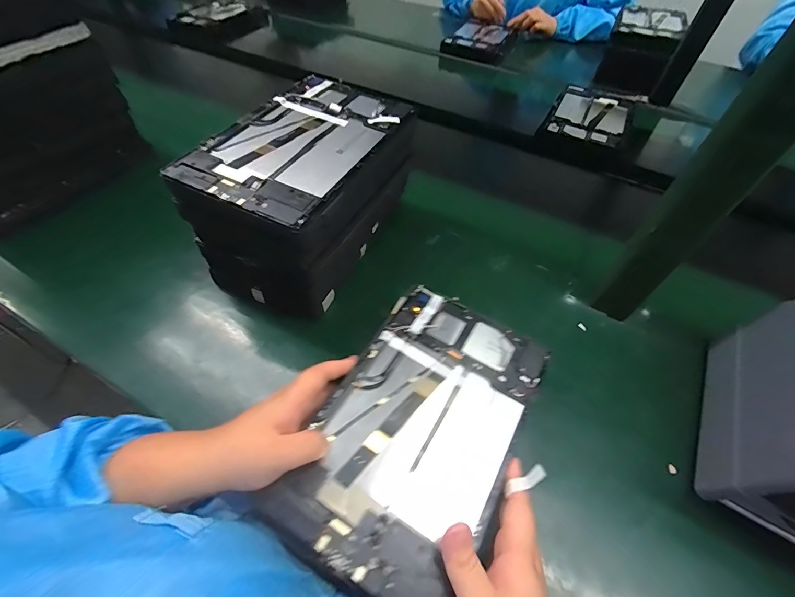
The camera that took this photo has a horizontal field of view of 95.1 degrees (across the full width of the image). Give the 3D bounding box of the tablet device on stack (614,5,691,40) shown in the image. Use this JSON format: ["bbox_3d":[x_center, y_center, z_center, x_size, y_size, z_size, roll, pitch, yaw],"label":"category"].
[{"bbox_3d":[0.600,-0.649,0.853,0.142,0.022,0.200,26,57,14],"label":"tablet device on stack"}]

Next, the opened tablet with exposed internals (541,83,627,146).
[{"bbox_3d":[0.386,-0.372,0.730,0.136,0.017,0.228,26,57,14],"label":"opened tablet with exposed internals"}]

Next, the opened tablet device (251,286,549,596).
[{"bbox_3d":[0.020,0.098,0.298,0.146,0.011,0.235,27,57,15],"label":"opened tablet device"}]

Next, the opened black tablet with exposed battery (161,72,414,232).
[{"bbox_3d":[-0.091,-0.164,0.367,0.137,0.010,0.236,24,56,13],"label":"opened black tablet with exposed battery"}]

